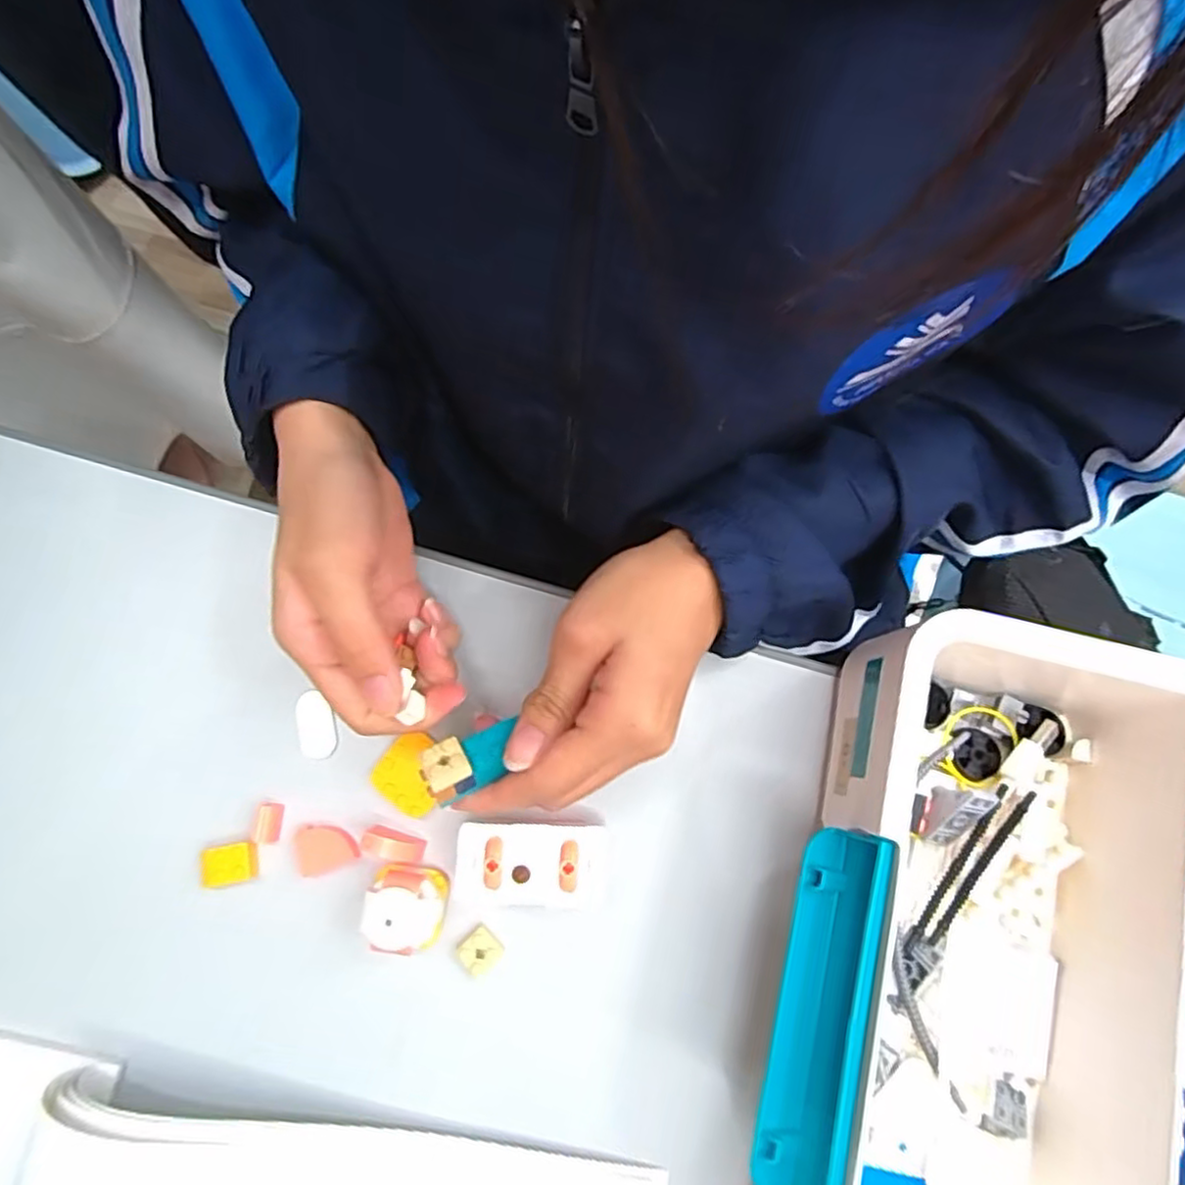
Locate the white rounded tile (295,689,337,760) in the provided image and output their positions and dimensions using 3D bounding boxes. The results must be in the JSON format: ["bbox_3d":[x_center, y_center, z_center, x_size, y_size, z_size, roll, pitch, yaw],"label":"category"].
[{"bbox_3d":[-0.130,0.062,0.313,0.017,0.004,0.032,-18,78,-3],"label":"white rounded tile"}]

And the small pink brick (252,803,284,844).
[{"bbox_3d":[-0.147,0.105,0.304,0.009,0.008,0.017,3,78,1],"label":"small pink brick"}]

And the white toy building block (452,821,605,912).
[{"bbox_3d":[-0.027,0.117,0.290,0.062,0.026,0.032,2,78,1],"label":"white toy building block"}]

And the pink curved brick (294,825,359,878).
[{"bbox_3d":[-0.120,0.114,0.301,0.025,0.006,0.021,-19,78,-3],"label":"pink curved brick"}]

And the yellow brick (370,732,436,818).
[{"bbox_3d":[-0.082,0.083,0.307,0.031,0.006,0.033,29,80,7],"label":"yellow brick"}]

